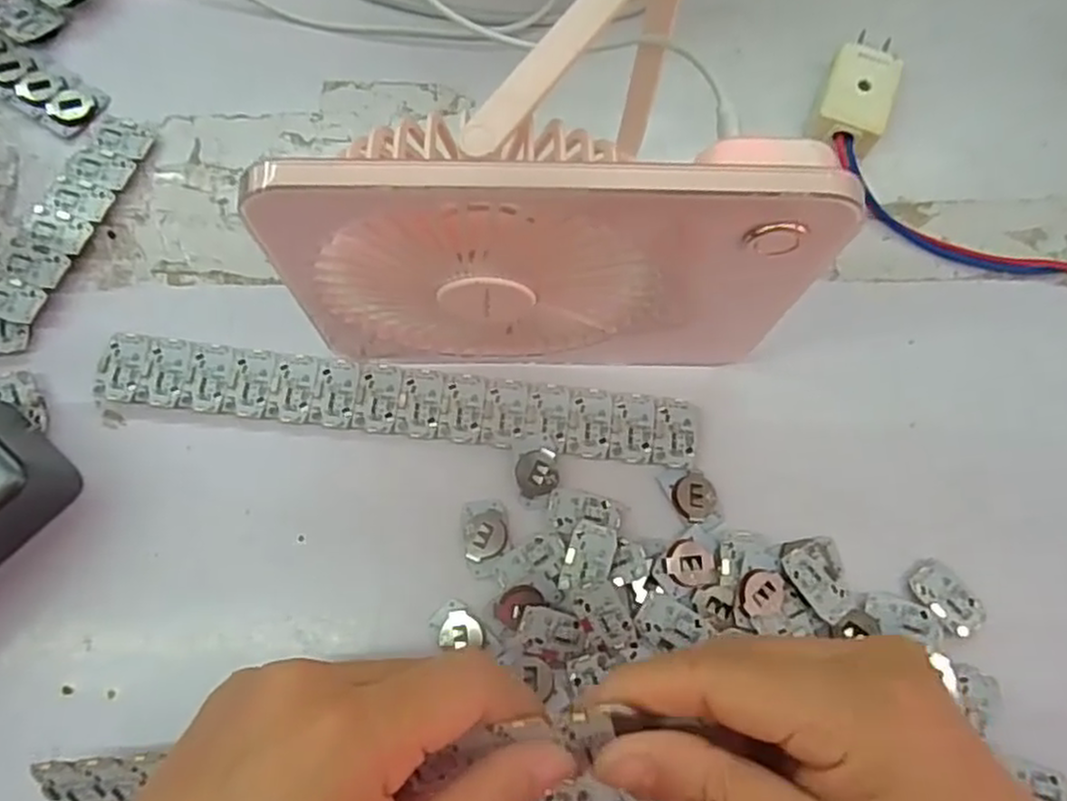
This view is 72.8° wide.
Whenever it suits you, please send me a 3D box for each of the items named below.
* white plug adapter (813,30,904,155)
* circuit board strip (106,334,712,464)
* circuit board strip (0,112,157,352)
[{"bbox_3d":[0.159,-0.152,0.354,0.032,0.021,0.065,22,74,4],"label":"white plug adapter"},{"bbox_3d":[-0.056,0.000,0.306,0.247,0.004,0.028,7,74,0],"label":"circuit board strip"},{"bbox_3d":[-0.215,-0.074,0.322,0.033,0.009,0.129,22,75,4],"label":"circuit board strip"}]

